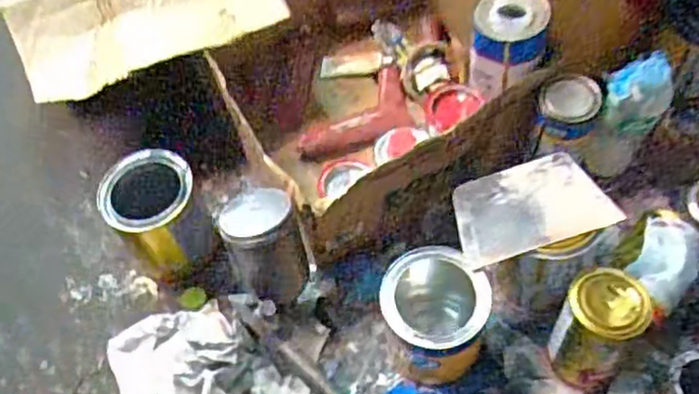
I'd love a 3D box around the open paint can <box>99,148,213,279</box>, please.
[{"bbox_3d":[-0.222,0.027,0.817,0.100,0.137,0.106,-2,57,3],"label":"open paint can"}]

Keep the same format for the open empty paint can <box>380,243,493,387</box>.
[{"bbox_3d":[0.088,0.121,0.707,0.102,0.128,0.100,-2,57,3],"label":"open empty paint can"}]

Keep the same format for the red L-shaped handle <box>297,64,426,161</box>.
[{"bbox_3d":[0.005,-0.112,0.936,0.172,0.030,0.117,-22,58,-9],"label":"red L-shaped handle"}]

